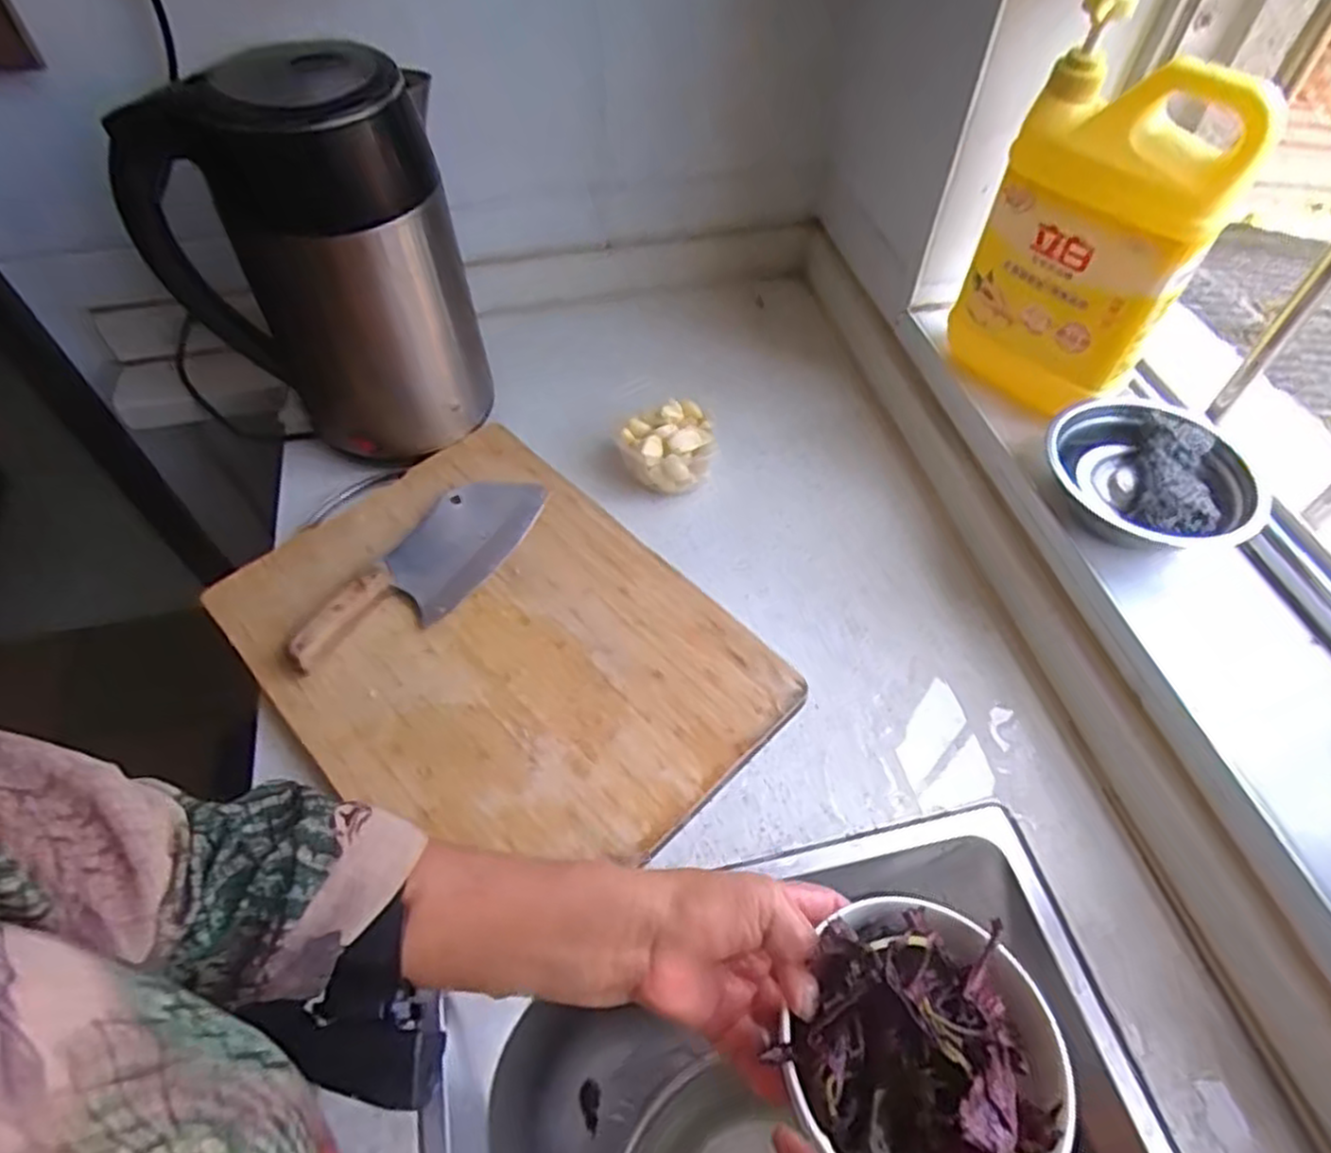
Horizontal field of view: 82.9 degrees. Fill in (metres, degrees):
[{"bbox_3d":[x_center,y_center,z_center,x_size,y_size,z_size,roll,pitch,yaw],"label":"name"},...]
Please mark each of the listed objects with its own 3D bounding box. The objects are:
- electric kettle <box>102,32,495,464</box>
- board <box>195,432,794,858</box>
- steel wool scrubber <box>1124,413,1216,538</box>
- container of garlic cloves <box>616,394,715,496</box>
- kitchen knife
[{"bbox_3d":[-0.270,-0.239,0.603,0.205,0.280,0.138,-17,56,-11],"label":"electric kettle"},{"bbox_3d":[-0.129,0.040,0.570,0.290,0.012,0.388,-35,59,-29],"label":"board"},{"bbox_3d":[0.363,-0.073,0.532,0.057,0.026,0.111,26,59,17],"label":"steel wool scrubber"},{"bbox_3d":[0.002,-0.120,0.677,0.080,0.057,0.088,9,55,6],"label":"container of garlic cloves"},{"bbox_3d":[-0.187,-0.006,0.595,0.083,0.018,0.215,24,58,16],"label":"kitchen knife"}]

